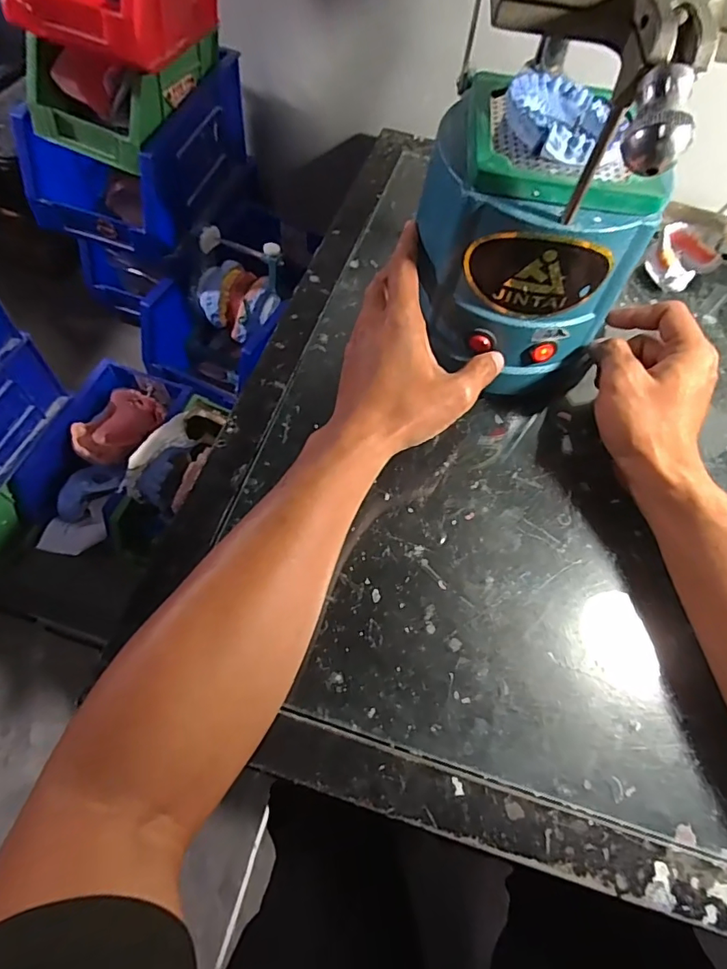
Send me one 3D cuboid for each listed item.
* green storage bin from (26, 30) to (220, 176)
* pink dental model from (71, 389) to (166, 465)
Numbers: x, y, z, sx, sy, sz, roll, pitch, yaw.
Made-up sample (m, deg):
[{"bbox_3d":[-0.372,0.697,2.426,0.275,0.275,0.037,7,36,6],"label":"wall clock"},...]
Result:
[{"bbox_3d":[-0.212,-0.369,0.455,0.110,0.062,0.158,14,63,2],"label":"green storage bin"},{"bbox_3d":[-0.242,-0.060,0.498,0.054,0.028,0.084,33,66,11],"label":"pink dental model"}]

